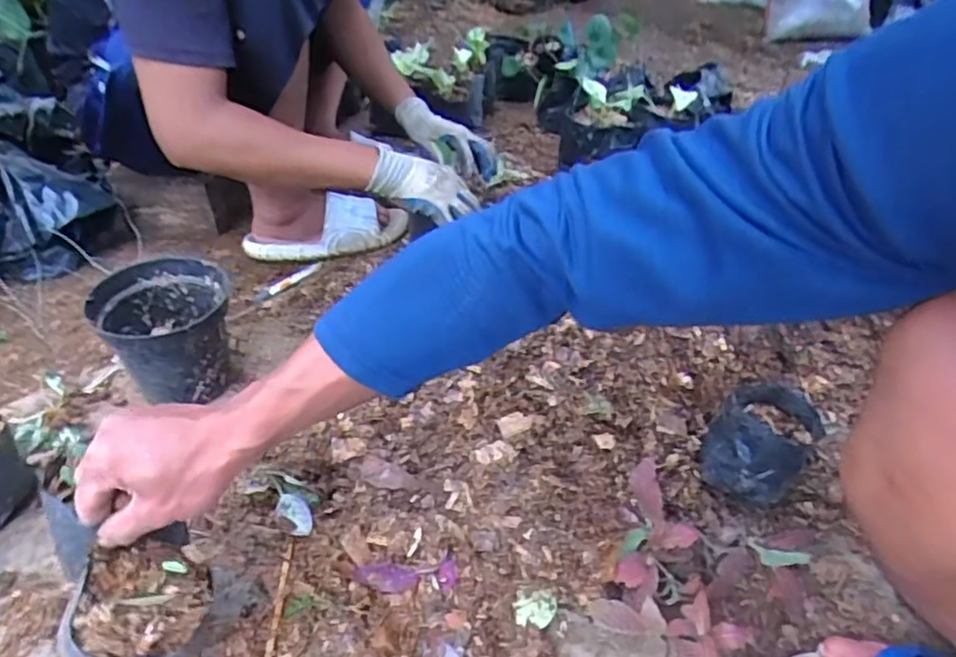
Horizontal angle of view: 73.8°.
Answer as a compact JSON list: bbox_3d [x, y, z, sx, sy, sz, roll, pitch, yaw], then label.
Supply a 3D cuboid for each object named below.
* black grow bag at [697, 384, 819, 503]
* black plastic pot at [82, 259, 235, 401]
[{"bbox_3d":[0.292,0.116,0.655,0.092,0.102,0.122,27,45,29],"label":"black grow bag"},{"bbox_3d":[-0.376,0.018,0.804,0.147,0.147,0.157,0,38,0],"label":"black plastic pot"}]

